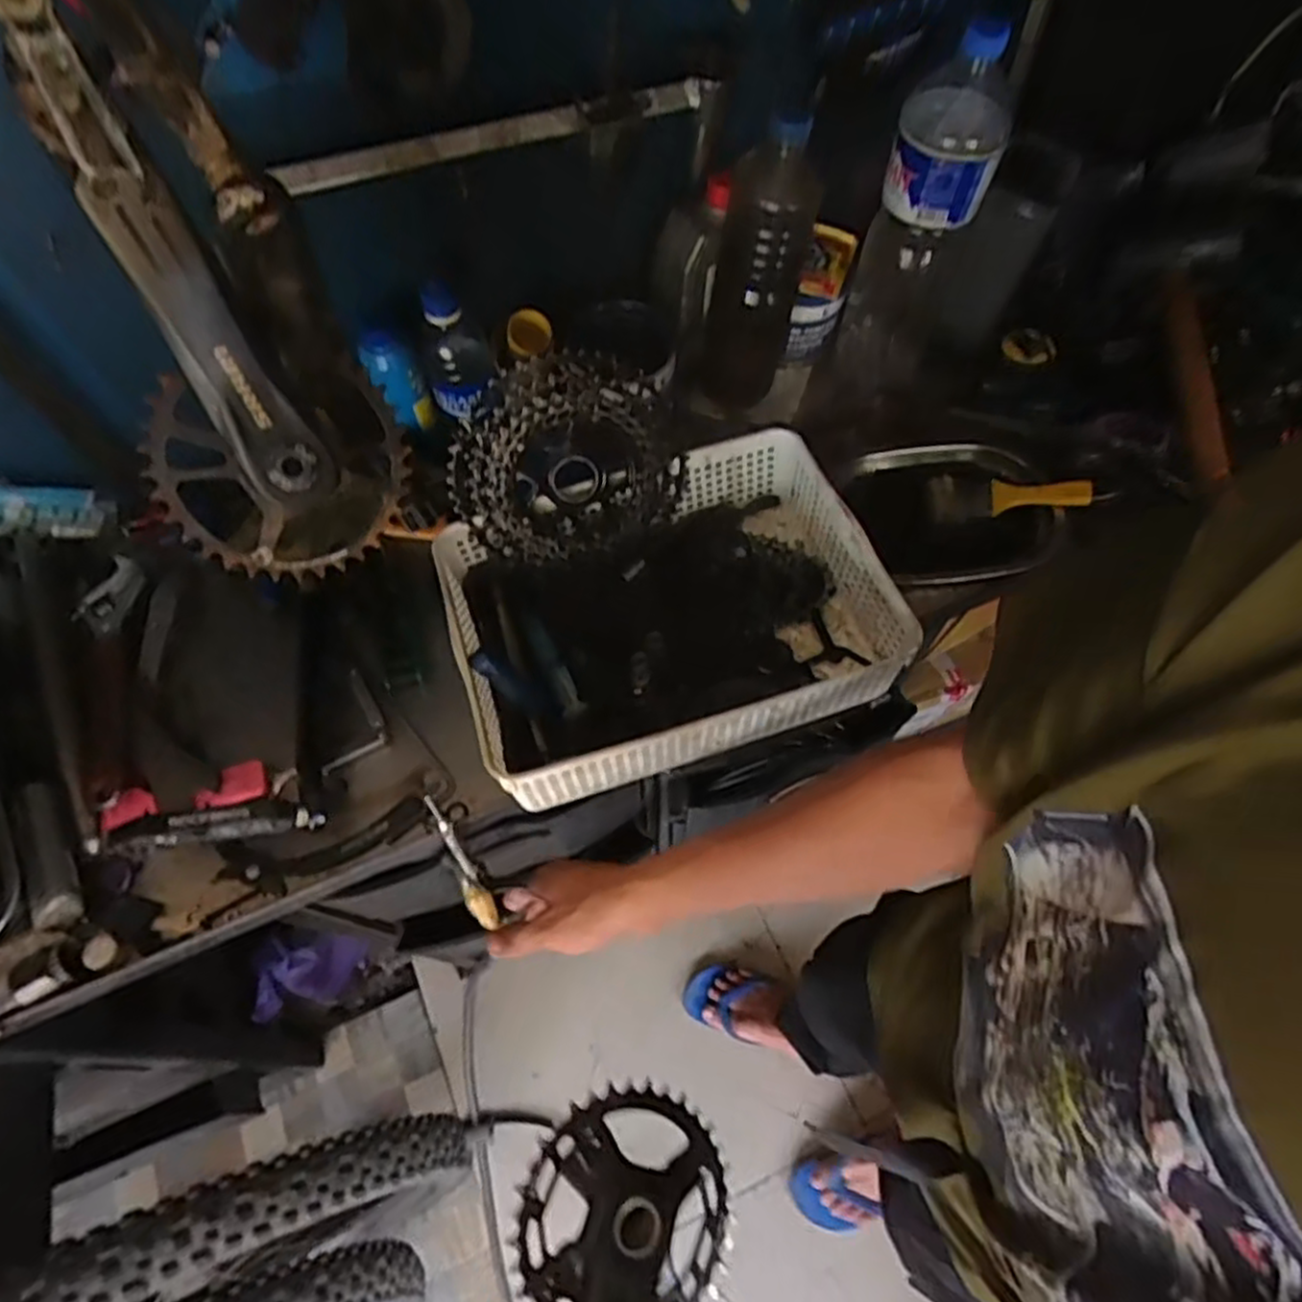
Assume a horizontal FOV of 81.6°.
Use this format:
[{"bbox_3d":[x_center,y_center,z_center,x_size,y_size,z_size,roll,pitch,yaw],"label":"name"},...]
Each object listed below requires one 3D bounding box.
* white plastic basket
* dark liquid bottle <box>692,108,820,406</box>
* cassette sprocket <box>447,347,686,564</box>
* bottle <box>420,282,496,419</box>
[{"bbox_3d":[0.007,-0.041,0.614,0.328,0.108,0.258,-16,64,-8],"label":"white plastic basket"},{"bbox_3d":[0.092,-0.348,0.691,0.092,0.252,0.083,9,64,5],"label":"dark liquid bottle"},{"bbox_3d":[-0.071,-0.160,0.638,0.191,0.170,0.042,-15,38,-8],"label":"cassette sprocket"},{"bbox_3d":[-0.173,-0.272,0.675,0.049,0.109,0.059,17,65,9],"label":"bottle"}]

